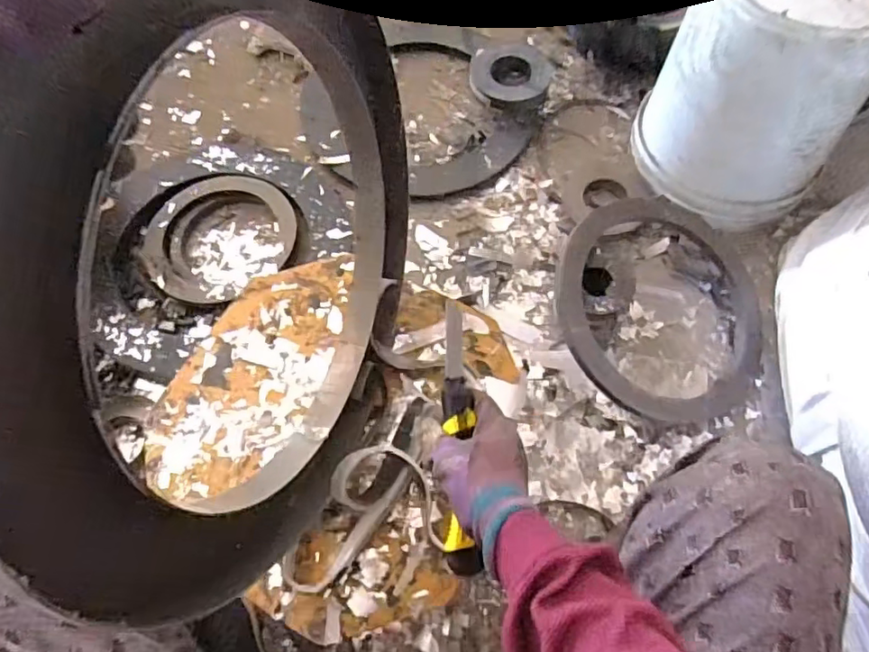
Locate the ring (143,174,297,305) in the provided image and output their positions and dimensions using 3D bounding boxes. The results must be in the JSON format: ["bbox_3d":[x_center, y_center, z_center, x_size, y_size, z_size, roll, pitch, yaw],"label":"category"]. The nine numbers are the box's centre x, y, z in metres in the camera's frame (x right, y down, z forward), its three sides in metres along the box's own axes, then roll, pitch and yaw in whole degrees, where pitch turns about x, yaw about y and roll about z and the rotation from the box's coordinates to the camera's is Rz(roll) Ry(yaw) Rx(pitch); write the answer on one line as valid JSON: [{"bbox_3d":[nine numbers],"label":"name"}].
[{"bbox_3d":[-0.370,-0.151,1.010,0.249,0.043,0.251,-1,64,2],"label":"ring"}]

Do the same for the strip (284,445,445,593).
[{"bbox_3d":[-0.074,0.175,0.542,0.143,0.049,0.100,-17,65,-6],"label":"strip"}]

